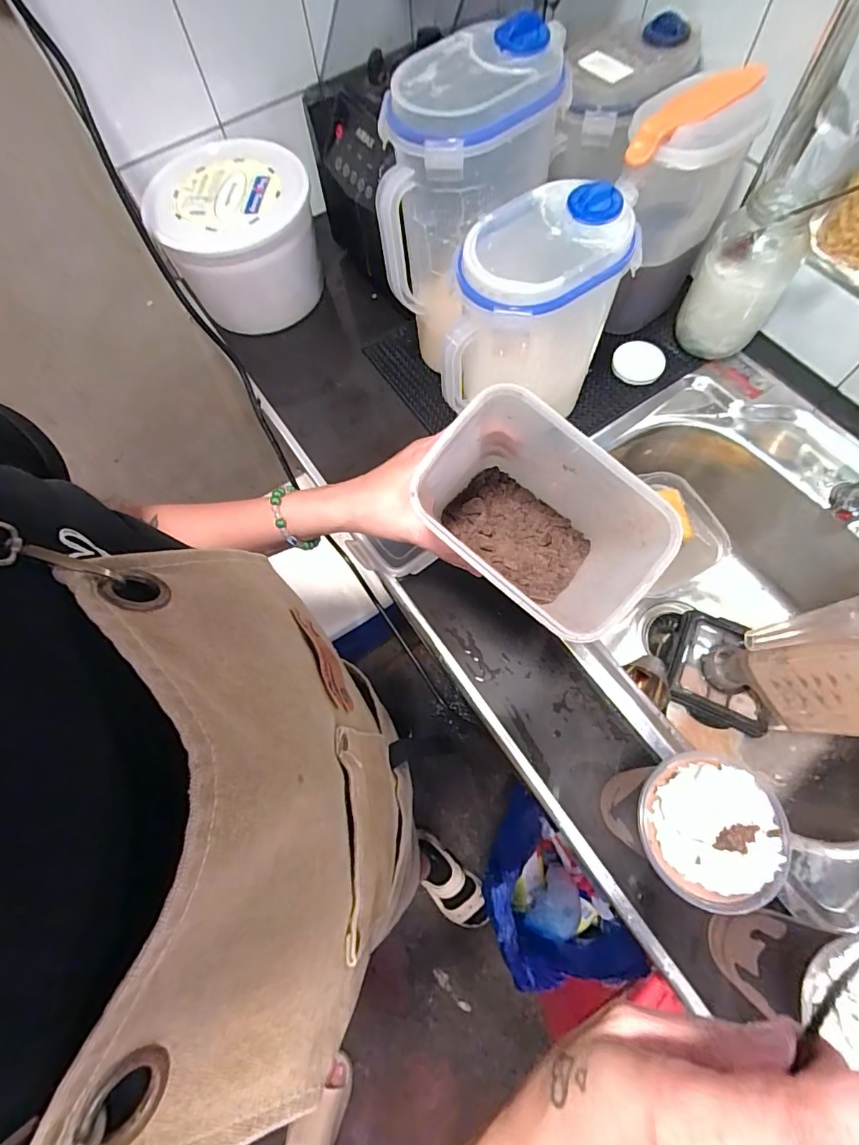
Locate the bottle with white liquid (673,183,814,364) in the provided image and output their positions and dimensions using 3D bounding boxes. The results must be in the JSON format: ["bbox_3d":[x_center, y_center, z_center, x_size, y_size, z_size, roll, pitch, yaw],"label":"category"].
[{"bbox_3d":[0.370,-0.352,0.573,0.098,0.159,0.094,26,72,13],"label":"bottle with white liquid"}]

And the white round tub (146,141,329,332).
[{"bbox_3d":[-0.251,-0.451,0.661,0.186,0.135,0.179,-1,68,3],"label":"white round tub"}]

